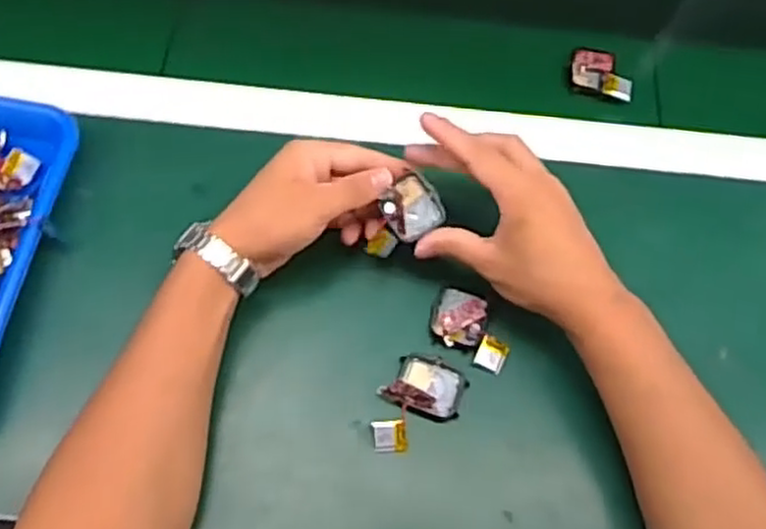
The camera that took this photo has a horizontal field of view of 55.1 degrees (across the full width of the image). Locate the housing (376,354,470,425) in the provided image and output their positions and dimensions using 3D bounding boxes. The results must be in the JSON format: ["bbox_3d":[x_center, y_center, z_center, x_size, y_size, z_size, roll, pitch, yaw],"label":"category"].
[{"bbox_3d":[0.029,0.079,0.490,0.052,0.016,0.039,20,66,7],"label":"housing"}]

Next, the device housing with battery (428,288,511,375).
[{"bbox_3d":[0.063,0.043,0.512,0.061,0.008,0.044,30,68,11],"label":"device housing with battery"}]

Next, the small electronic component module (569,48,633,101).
[{"bbox_3d":[0.182,-0.158,0.612,0.051,0.011,0.045,13,66,4],"label":"small electronic component module"}]

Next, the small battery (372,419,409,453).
[{"bbox_3d":[0.004,0.112,0.481,0.022,0.009,0.021,-4,66,-4],"label":"small battery"}]

